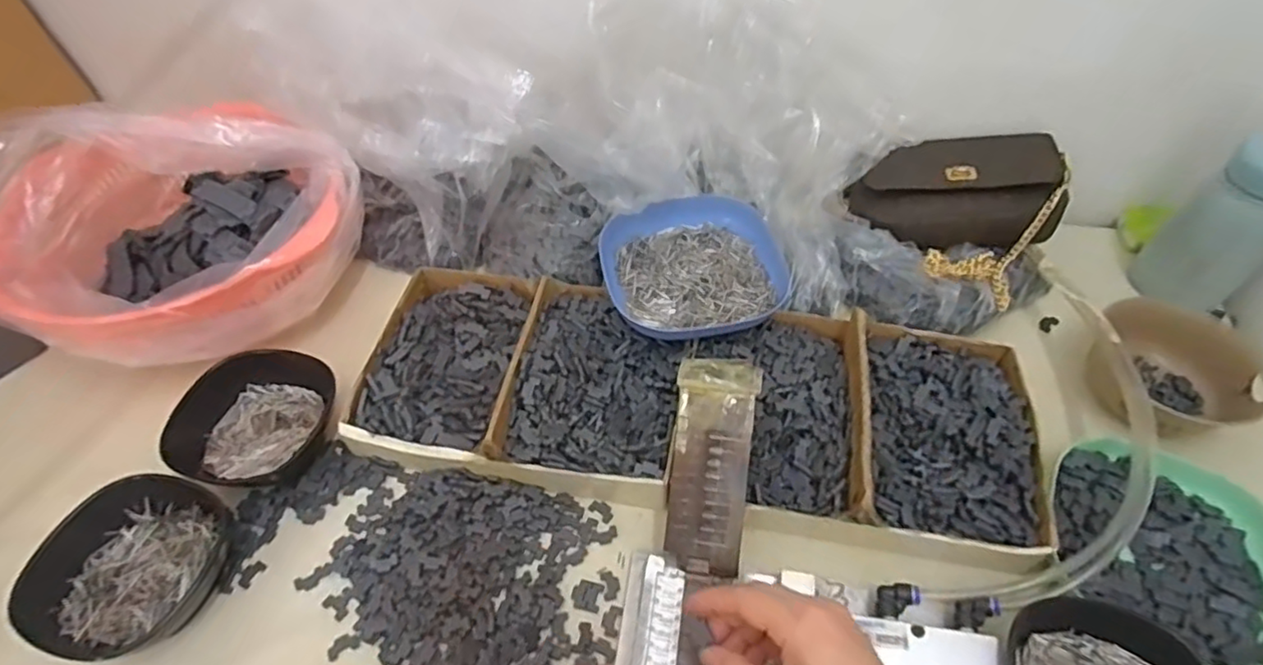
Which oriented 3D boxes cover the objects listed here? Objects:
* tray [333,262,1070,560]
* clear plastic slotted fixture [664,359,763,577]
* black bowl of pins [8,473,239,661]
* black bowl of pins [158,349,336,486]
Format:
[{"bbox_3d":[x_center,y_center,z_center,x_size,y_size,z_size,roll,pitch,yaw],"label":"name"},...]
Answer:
[{"bbox_3d":[0.043,0.048,0.481,0.488,0.064,0.180,8,52,8],"label":"tray"},{"bbox_3d":[0.053,0.087,0.421,0.053,0.009,0.135,6,78,6],"label":"clear plastic slotted fixture"},{"bbox_3d":[-0.316,0.154,0.411,0.103,0.047,0.108,-1,51,1],"label":"black bowl of pins"},{"bbox_3d":[-0.275,0.069,0.478,0.108,0.045,0.103,-1,51,1],"label":"black bowl of pins"}]

